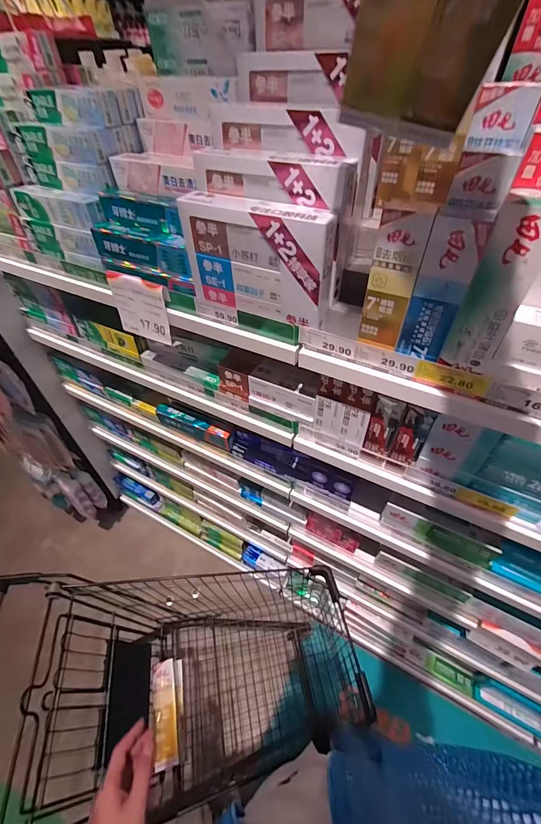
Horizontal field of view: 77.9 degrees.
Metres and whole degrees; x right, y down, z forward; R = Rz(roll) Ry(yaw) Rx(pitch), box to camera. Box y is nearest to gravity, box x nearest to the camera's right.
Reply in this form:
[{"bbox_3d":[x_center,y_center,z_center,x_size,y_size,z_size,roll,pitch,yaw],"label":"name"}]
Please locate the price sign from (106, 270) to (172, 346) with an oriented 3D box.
[{"bbox_3d":[-0.254,-0.205,0.661,0.135,0.116,0.029,21,51,20],"label":"price sign"}]

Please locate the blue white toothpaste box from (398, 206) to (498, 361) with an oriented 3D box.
[{"bbox_3d":[0.209,-0.152,0.413,0.056,0.166,0.048,20,50,19],"label":"blue white toothpaste box"}]

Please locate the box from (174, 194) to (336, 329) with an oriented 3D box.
[{"bbox_3d":[-0.022,-0.228,0.506,0.227,0.152,0.054,20,50,19],"label":"box"}]

